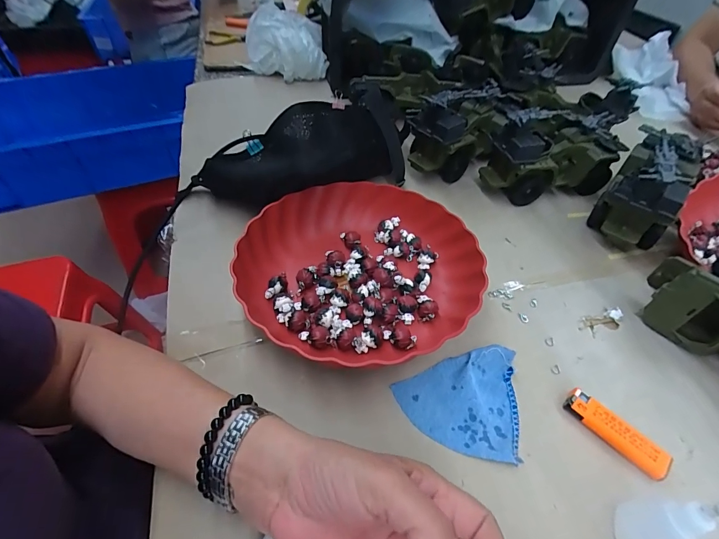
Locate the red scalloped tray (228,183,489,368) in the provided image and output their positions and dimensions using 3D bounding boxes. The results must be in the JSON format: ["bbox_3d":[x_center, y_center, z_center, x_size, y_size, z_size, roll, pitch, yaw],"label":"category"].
[{"bbox_3d":[0.002,-0.003,0.386,0.240,0.048,0.236,15,50,10],"label":"red scalloped tray"}]

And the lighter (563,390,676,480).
[{"bbox_3d":[0.212,0.135,0.304,0.023,0.014,0.081,-36,60,-28],"label":"lighter"}]

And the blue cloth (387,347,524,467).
[{"bbox_3d":[0.084,0.109,0.316,0.102,0.013,0.093,8,50,4],"label":"blue cloth"}]

